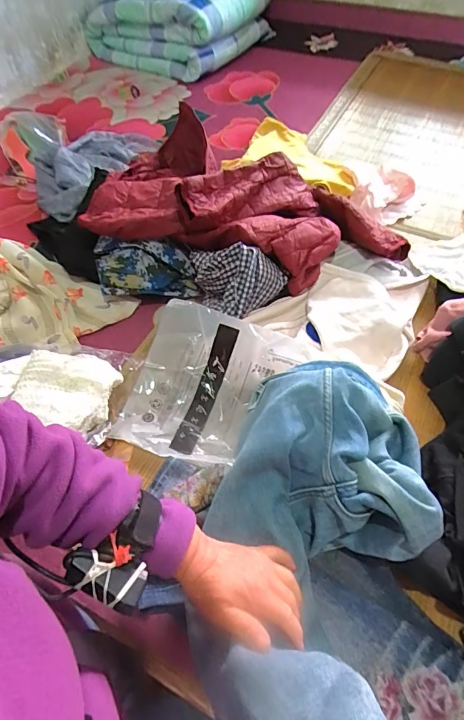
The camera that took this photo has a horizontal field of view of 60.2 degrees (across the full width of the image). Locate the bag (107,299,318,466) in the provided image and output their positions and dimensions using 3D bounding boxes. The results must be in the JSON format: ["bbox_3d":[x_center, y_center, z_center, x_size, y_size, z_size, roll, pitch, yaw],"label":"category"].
[{"bbox_3d":[-0.045,0.046,0.664,0.282,0.082,0.252,20,60,14],"label":"bag"}]

